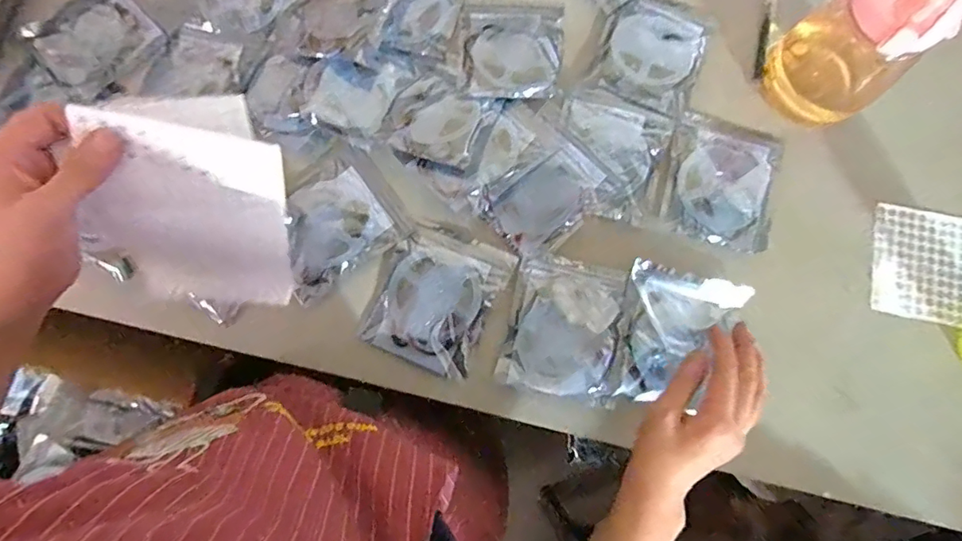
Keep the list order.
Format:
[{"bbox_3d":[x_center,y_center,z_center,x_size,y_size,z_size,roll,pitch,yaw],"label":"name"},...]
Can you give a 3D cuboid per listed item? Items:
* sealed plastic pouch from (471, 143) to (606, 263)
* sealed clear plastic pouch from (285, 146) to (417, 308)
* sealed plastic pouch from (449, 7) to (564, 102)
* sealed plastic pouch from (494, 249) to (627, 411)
[{"bbox_3d":[0.071,-0.078,0.557,0.133,0.017,0.092,-32,81,-7],"label":"sealed plastic pouch"},{"bbox_3d":[-0.165,-0.057,0.556,0.141,0.008,0.127,-35,82,-8],"label":"sealed clear plastic pouch"},{"bbox_3d":[0.033,-0.259,0.591,0.126,0.015,0.130,1,79,-1],"label":"sealed plastic pouch"},{"bbox_3d":[0.091,0.060,0.535,0.120,0.010,0.144,14,79,1],"label":"sealed plastic pouch"}]

